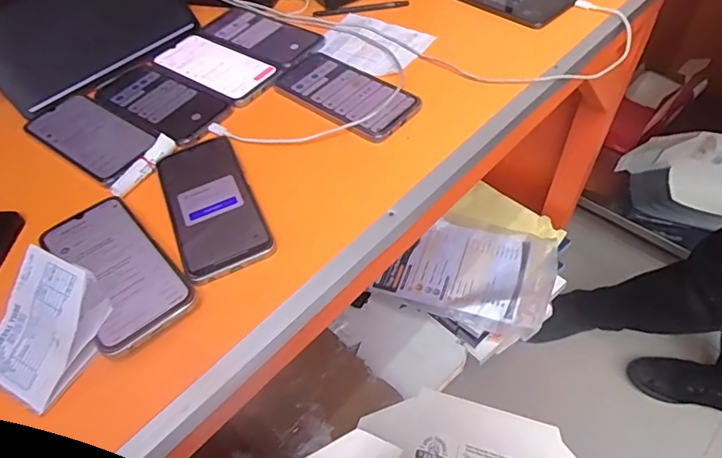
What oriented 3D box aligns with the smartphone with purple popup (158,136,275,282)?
[{"bbox_3d":[-0.144,-0.026,0.465,0.075,0.013,0.172,-22,52,-12],"label":"smartphone with purple popup"}]

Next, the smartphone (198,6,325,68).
[{"bbox_3d":[-0.134,-0.261,0.647,0.170,0.006,0.086,29,60,26],"label":"smartphone"}]

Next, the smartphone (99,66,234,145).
[{"bbox_3d":[-0.241,-0.152,0.574,0.185,0.013,0.083,29,60,26],"label":"smartphone"}]

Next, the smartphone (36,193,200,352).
[{"bbox_3d":[-0.214,0.029,0.419,0.076,0.014,0.170,-36,57,-21],"label":"smartphone"}]

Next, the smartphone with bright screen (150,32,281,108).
[{"bbox_3d":[-0.185,-0.209,0.610,0.169,0.006,0.084,28,59,25],"label":"smartphone with bright screen"}]

